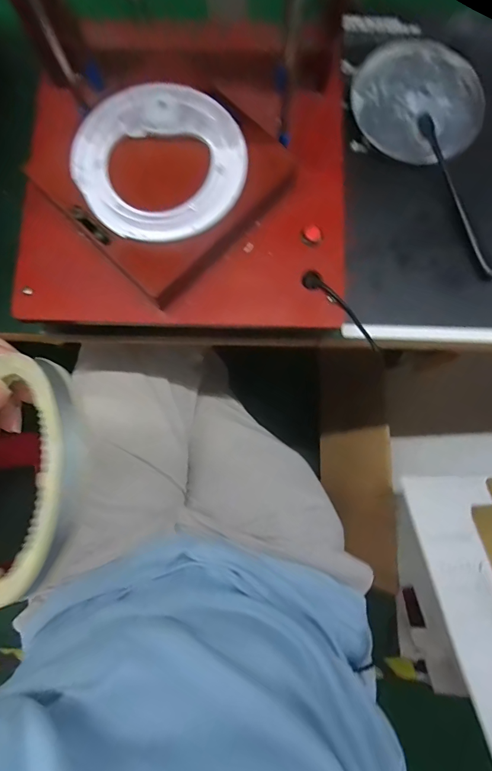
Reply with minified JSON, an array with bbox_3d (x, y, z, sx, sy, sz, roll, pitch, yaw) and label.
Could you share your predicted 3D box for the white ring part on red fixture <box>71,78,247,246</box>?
[{"bbox_3d":[-0.069,-0.180,0.315,0.134,0.014,0.129,0,80,0],"label":"white ring part on red fixture"}]

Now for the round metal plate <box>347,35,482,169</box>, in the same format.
[{"bbox_3d":[0.176,-0.292,0.406,0.129,0.006,0.139,0,80,0],"label":"round metal plate"}]

